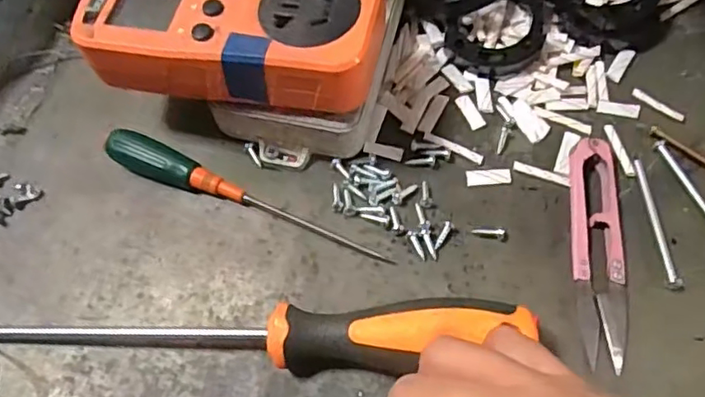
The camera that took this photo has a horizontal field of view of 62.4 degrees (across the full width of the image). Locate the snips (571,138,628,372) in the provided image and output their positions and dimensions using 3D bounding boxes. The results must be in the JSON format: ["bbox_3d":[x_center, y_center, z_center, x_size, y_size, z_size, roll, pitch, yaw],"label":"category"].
[{"bbox_3d":[0.107,0.021,0.253,0.022,0.009,0.102,3,64,4],"label":"snips"}]

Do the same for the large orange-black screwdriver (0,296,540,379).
[{"bbox_3d":[-0.047,0.057,0.237,0.232,0.030,0.026,-3,63,13],"label":"large orange-black screwdriver"}]

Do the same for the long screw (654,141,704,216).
[{"bbox_3d":[0.158,-0.001,0.264,0.007,0.004,0.063,-20,64,-7],"label":"long screw"}]

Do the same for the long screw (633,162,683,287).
[{"bbox_3d":[0.135,0.010,0.259,0.007,0.004,0.063,-5,64,1],"label":"long screw"}]

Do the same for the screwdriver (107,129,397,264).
[{"bbox_3d":[-0.051,0.001,0.269,0.141,0.015,0.019,23,67,13],"label":"screwdriver"}]

